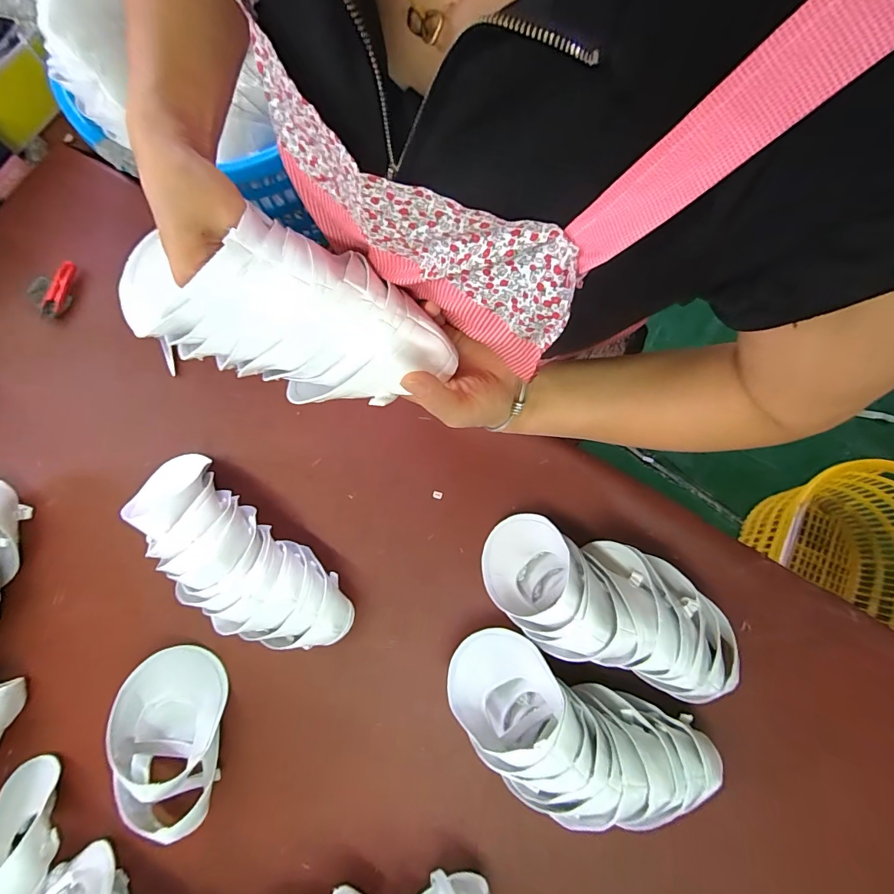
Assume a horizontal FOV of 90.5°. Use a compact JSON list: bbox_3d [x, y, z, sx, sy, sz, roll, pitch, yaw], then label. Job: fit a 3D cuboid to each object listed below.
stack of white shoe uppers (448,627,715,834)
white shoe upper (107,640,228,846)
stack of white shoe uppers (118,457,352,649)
[{"bbox_3d":[0.147,0.345,0.524,0.320,0.110,0.155,23,80,5],"label":"stack of white shoe uppers"},{"bbox_3d":[-0.346,0.367,0.557,0.118,0.073,0.209,-4,78,0],"label":"white shoe upper"},{"bbox_3d":[-0.283,0.140,0.565,0.345,0.104,0.127,39,82,8],"label":"stack of white shoe uppers"}]

